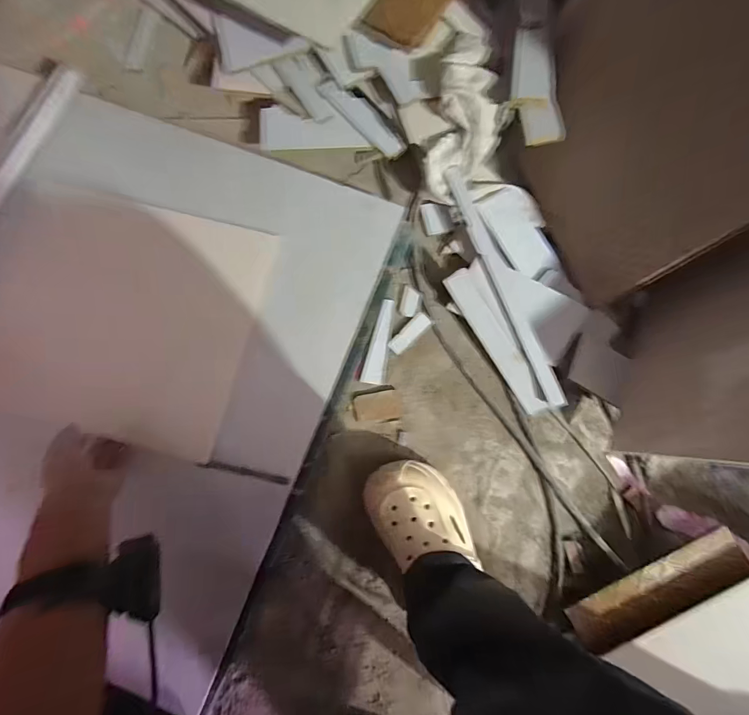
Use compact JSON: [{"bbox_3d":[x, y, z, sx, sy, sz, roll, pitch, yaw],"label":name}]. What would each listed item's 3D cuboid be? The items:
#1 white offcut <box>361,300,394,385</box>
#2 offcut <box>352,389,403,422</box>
[{"bbox_3d":[0.010,-0.026,0.618,0.035,0.012,0.138,10,82,0],"label":"white offcut"},{"bbox_3d":[0.006,0.077,0.603,0.075,0.012,0.043,-5,82,-2],"label":"offcut"}]

